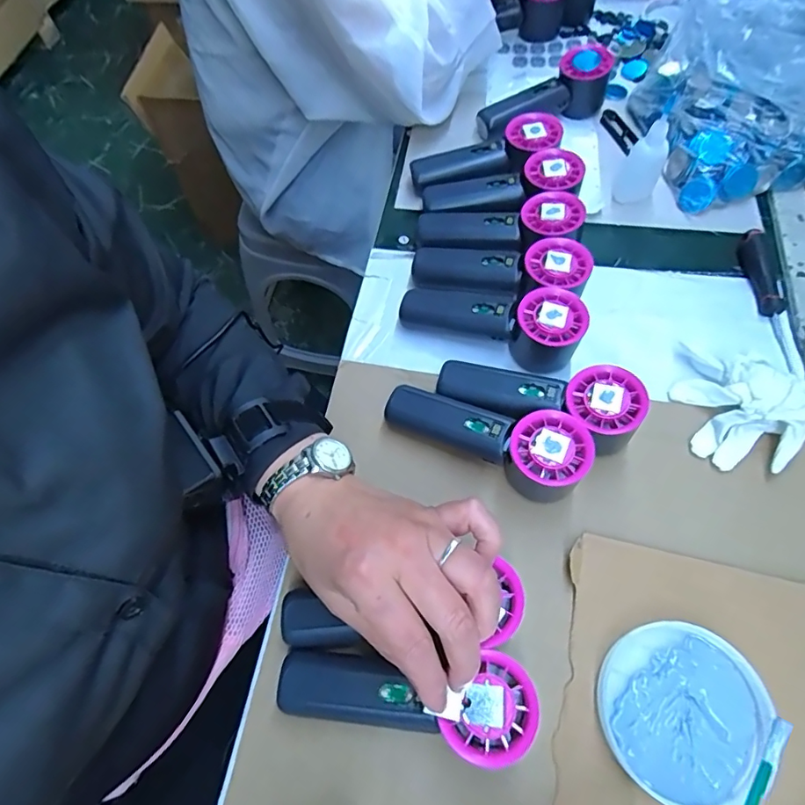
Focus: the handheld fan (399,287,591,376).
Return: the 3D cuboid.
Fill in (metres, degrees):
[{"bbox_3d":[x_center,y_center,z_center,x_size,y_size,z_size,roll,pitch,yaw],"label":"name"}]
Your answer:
[{"bbox_3d":[0.077,-0.077,0.441,0.155,0.054,0.048,20,65,10],"label":"handheld fan"}]

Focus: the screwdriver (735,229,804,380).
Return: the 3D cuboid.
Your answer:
[{"bbox_3d":[0.337,-0.093,0.454,0.032,0.019,0.156,2,63,2],"label":"screwdriver"}]

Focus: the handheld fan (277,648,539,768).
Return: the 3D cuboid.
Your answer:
[{"bbox_3d":[0.003,0.182,0.312,0.153,0.040,0.051,-1,62,15],"label":"handheld fan"}]

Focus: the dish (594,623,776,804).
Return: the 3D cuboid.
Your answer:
[{"bbox_3d":[0.174,0.192,0.309,0.094,0.022,0.096,0,63,1],"label":"dish"}]

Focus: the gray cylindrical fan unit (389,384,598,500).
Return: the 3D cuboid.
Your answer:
[{"bbox_3d":[0.064,0.020,0.389,0.152,0.052,0.051,27,67,14],"label":"gray cylindrical fan unit"}]

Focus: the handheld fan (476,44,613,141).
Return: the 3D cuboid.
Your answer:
[{"bbox_3d":[0.166,-0.339,0.558,0.149,0.061,0.073,-34,68,-15],"label":"handheld fan"}]

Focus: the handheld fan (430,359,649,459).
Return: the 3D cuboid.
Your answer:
[{"bbox_3d":[0.105,-0.005,0.399,0.154,0.055,0.061,19,65,10],"label":"handheld fan"}]

